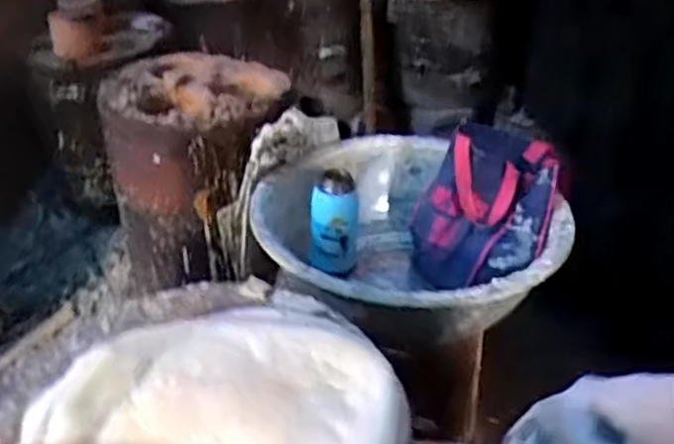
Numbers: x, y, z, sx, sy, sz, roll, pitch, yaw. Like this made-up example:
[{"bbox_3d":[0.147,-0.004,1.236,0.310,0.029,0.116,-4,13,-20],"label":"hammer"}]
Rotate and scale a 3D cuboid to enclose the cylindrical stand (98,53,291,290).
[{"bbox_3d":[-0.275,-0.089,1.371,0.343,0.379,0.269,-3,32,1],"label":"cylindrical stand"}]

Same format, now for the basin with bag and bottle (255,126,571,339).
[{"bbox_3d":[0.120,0.010,1.129,0.457,0.225,0.462,-3,32,2],"label":"basin with bag and bottle"}]

